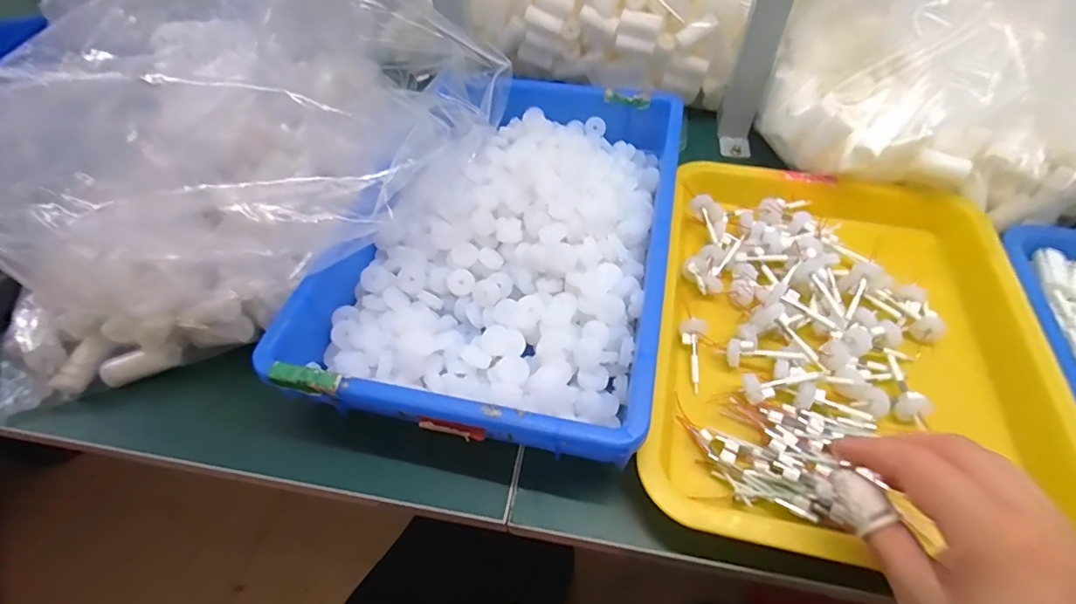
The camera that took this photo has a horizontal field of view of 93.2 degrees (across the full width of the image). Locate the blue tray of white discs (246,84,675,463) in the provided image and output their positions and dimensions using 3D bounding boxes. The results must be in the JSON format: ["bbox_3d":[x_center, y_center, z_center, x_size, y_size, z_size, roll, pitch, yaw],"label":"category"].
[{"bbox_3d":[-0.018,-0.065,0.414,0.241,0.052,0.369,10,53,9],"label":"blue tray of white discs"}]

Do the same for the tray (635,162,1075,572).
[{"bbox_3d":[0.220,0.023,0.365,0.258,0.037,0.316,12,57,8],"label":"tray"}]

